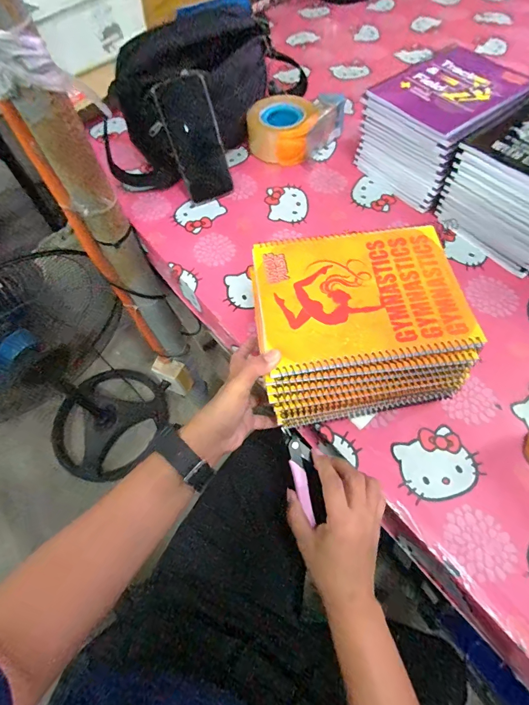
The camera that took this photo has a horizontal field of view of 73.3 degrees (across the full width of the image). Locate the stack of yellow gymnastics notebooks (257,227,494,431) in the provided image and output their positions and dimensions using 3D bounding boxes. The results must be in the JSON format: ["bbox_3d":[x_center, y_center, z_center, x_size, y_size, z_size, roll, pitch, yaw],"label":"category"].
[{"bbox_3d":[0.097,-0.031,0.392,0.202,0.095,0.176,-7,62,0],"label":"stack of yellow gymnastics notebooks"}]

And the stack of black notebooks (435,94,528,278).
[{"bbox_3d":[0.382,-0.244,0.499,0.200,0.118,0.166,-36,66,-15],"label":"stack of black notebooks"}]

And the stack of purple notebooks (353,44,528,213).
[{"bbox_3d":[0.277,-0.353,0.564,0.199,0.119,0.164,-37,66,-15],"label":"stack of purple notebooks"}]

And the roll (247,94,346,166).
[{"bbox_3d":[0.053,-0.404,0.631,0.156,0.070,0.121,-40,67,-16],"label":"roll"}]

